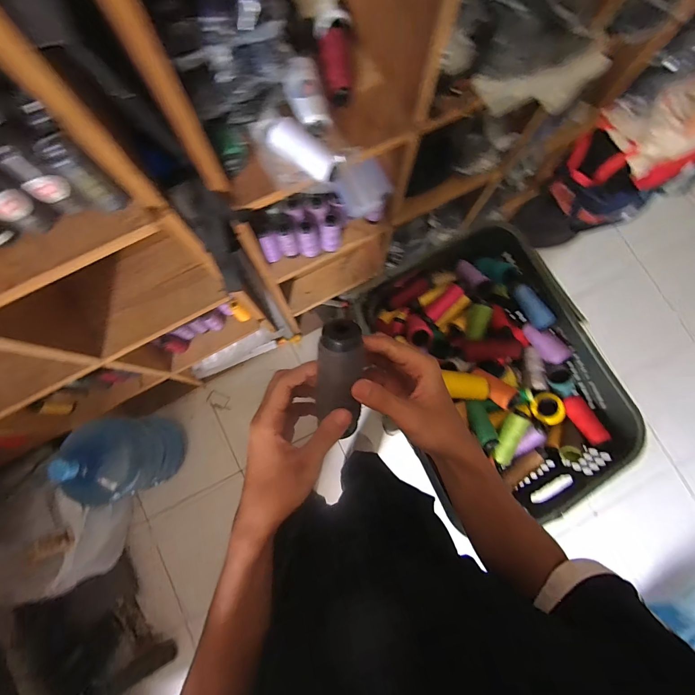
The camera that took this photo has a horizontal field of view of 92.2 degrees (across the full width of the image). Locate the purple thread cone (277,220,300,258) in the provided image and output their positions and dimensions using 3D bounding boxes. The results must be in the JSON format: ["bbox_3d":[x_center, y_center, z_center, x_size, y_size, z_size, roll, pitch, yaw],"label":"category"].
[{"bbox_3d":[-0.143,-0.256,0.782,0.049,0.110,0.048,-12,80,-3],"label":"purple thread cone"}]

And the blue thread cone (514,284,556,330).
[{"bbox_3d":[0.405,-0.090,0.731,0.036,0.041,0.107,-28,82,-6],"label":"blue thread cone"}]

